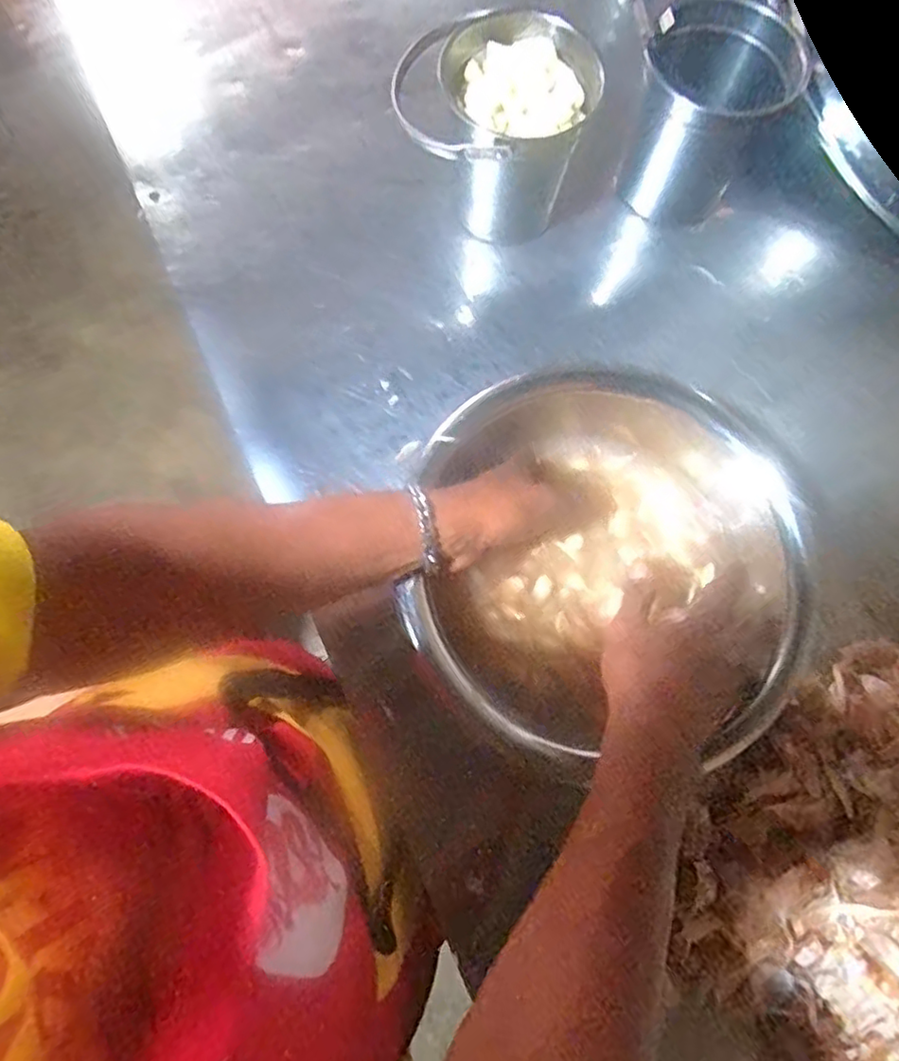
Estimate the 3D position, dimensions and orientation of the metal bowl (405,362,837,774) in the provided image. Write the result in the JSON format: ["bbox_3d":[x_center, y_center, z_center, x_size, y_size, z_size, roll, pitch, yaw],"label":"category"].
[{"bbox_3d":[0.144,0.019,0.473,0.323,0.096,0.263,0,75,0],"label":"metal bowl"}]

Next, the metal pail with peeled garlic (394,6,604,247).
[{"bbox_3d":[0.033,-0.363,0.563,0.146,0.143,0.149,1,75,-3],"label":"metal pail with peeled garlic"}]

